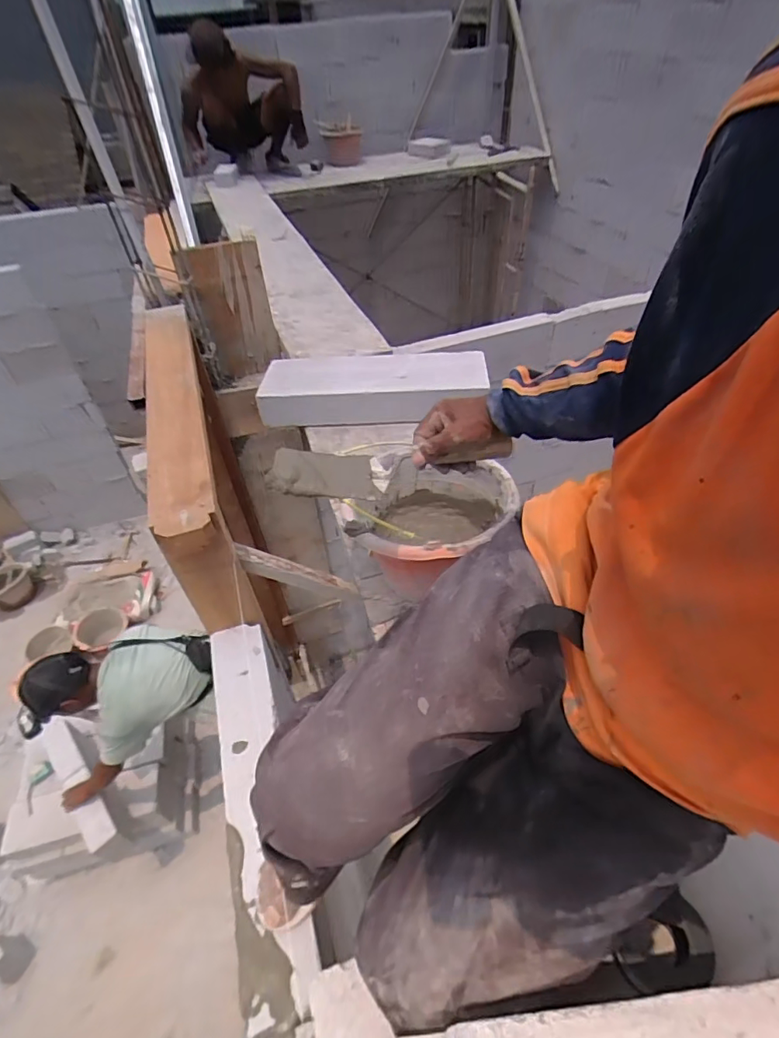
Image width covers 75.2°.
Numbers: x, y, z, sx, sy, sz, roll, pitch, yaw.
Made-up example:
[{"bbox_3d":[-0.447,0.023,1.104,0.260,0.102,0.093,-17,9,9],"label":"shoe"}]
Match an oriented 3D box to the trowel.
[{"bbox_3d":[0.002,-0.072,0.646,0.301,0.044,0.094,-6,45,-4],"label":"trowel"}]

